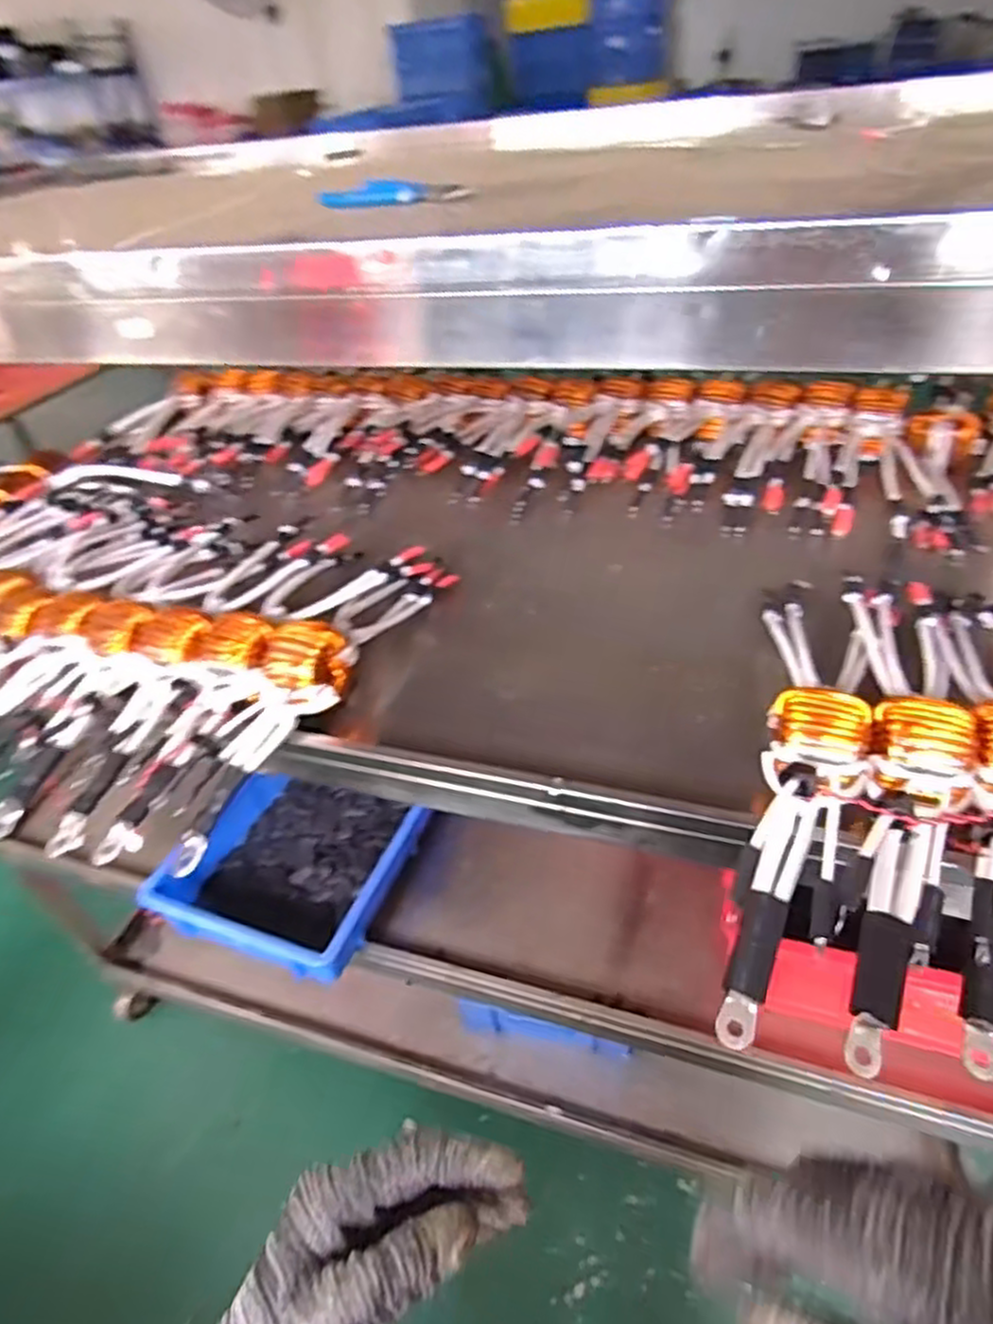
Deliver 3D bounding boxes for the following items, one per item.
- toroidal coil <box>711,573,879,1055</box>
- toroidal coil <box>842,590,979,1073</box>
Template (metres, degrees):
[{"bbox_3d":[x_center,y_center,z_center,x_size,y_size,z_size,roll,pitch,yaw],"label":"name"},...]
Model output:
[{"bbox_3d":[0.244,0.078,0.578,0.086,0.100,0.432,8,43,18],"label":"toroidal coil"},{"bbox_3d":[0.315,0.078,0.555,0.077,0.093,0.442,8,43,18],"label":"toroidal coil"}]

